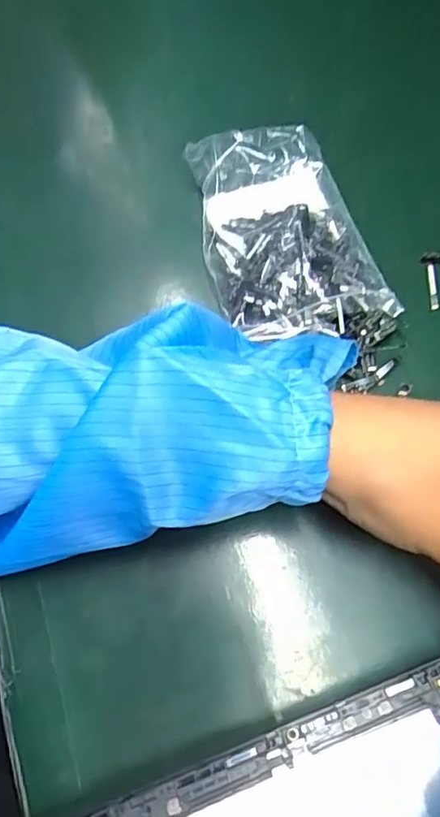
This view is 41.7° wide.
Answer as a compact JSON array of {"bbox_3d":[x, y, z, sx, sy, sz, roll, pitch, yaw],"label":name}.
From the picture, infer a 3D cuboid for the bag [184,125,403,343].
[{"bbox_3d":[0.031,-0.099,0.325,0.085,0.028,0.133,-21,71,-8],"label":"bag"}]

